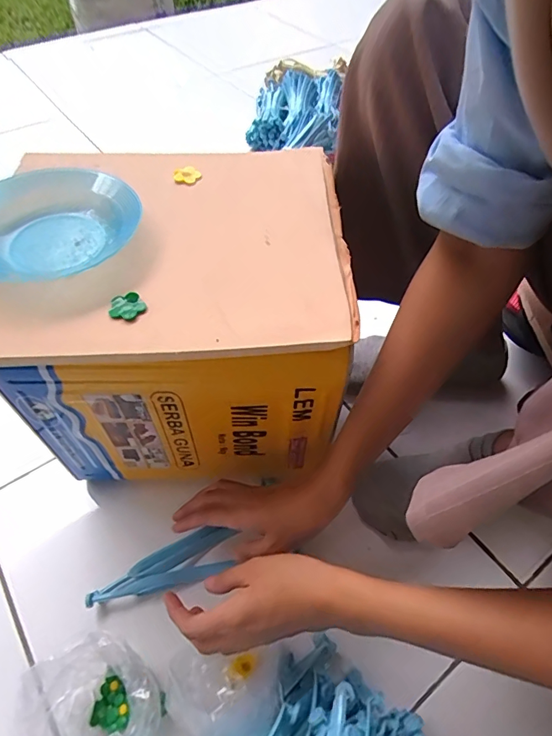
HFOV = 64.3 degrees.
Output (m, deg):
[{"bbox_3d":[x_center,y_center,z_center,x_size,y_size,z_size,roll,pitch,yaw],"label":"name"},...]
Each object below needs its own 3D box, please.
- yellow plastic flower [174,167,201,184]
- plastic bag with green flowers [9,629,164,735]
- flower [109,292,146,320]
[{"bbox_3d":[-0.079,-0.170,0.388,0.022,0.005,0.017,-3,54,-4],"label":"yellow plastic flower"},{"bbox_3d":[-0.139,0.268,0.346,0.102,0.060,0.091,-8,55,-8],"label":"plastic bag with green flowers"},{"bbox_3d":[-0.098,-0.042,0.291,0.022,0.004,0.024,-7,55,-7],"label":"flower"}]

